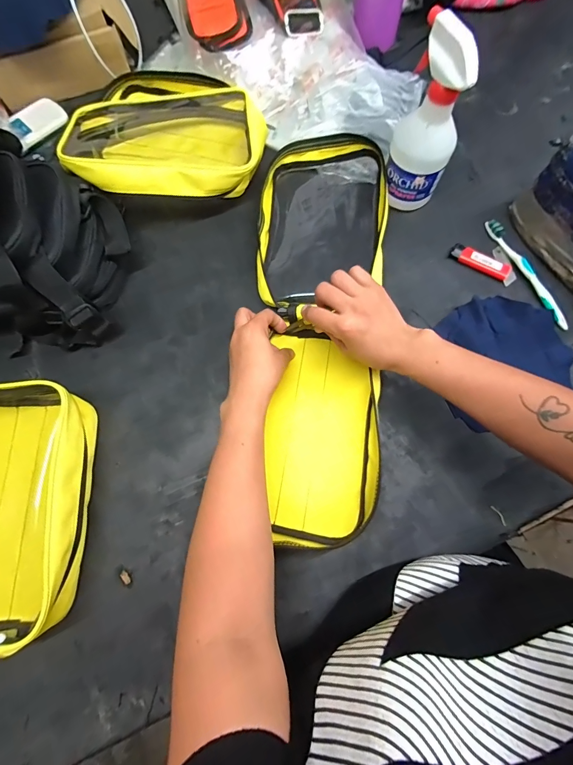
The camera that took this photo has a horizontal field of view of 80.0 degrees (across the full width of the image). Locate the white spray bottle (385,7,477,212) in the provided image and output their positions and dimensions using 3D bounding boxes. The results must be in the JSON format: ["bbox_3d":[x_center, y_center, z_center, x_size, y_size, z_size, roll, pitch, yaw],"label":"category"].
[{"bbox_3d":[0.171,-0.305,0.417,0.078,0.184,0.064,26,77,6],"label":"white spray bottle"}]

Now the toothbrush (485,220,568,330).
[{"bbox_3d":[0.325,-0.149,0.461,0.014,0.014,0.176,-22,77,-6],"label":"toothbrush"}]

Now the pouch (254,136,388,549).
[{"bbox_3d":[0.046,-0.082,0.441,0.167,0.049,0.526,0,76,0],"label":"pouch"}]

